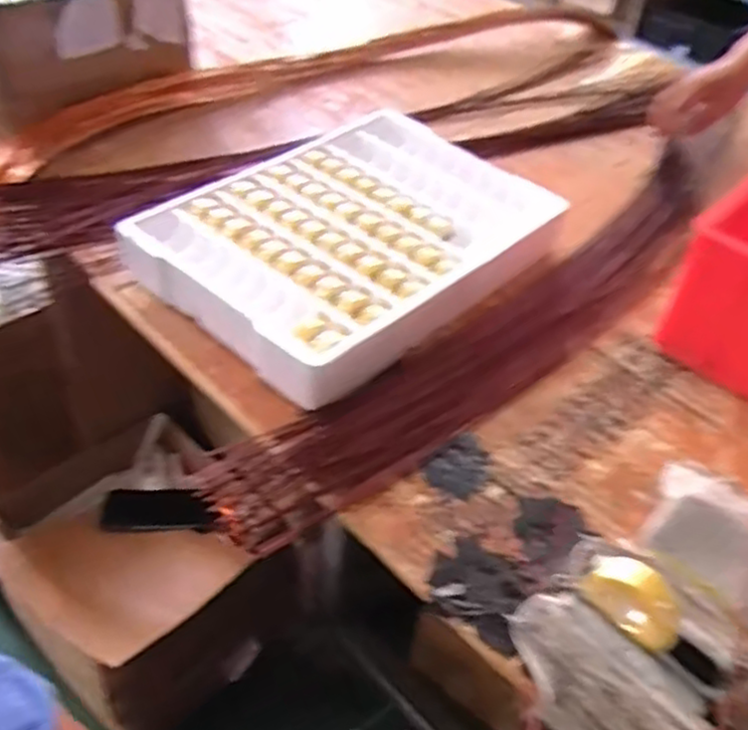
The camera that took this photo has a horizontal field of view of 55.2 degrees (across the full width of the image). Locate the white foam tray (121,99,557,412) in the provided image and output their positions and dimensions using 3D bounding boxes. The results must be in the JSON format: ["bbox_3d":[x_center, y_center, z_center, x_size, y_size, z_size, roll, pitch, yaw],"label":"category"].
[{"bbox_3d":[-0.015,-0.142,0.795,0.312,0.069,0.440,36,50,27],"label":"white foam tray"}]

